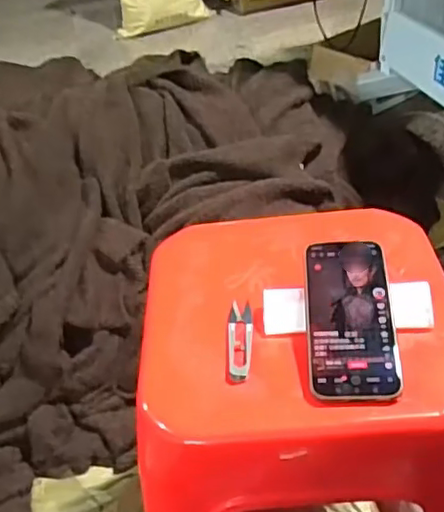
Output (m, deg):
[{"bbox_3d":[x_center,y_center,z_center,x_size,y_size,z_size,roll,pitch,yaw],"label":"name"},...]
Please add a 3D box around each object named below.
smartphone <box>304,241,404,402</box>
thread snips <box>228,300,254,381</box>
[{"bbox_3d":[0.114,0.053,0.549,0.075,0.008,0.155,-2,54,6],"label":"smartphone"},{"bbox_3d":[0.018,0.076,0.574,0.023,0.007,0.098,-4,39,4],"label":"thread snips"}]

